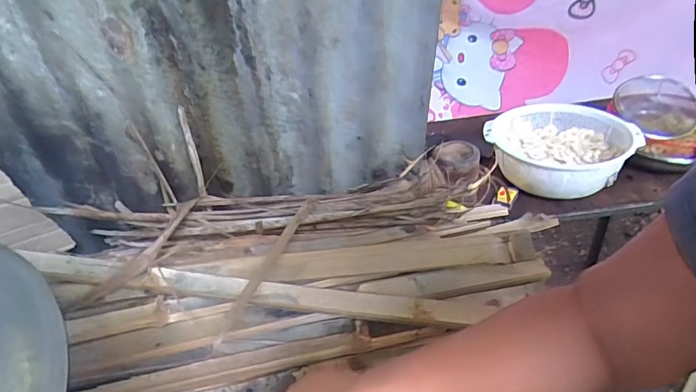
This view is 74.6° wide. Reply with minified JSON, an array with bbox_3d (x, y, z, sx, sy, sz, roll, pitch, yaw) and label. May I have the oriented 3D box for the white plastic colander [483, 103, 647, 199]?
[{"bbox_3d":[0.449,-0.105,0.982,0.264,0.089,0.260,-2,39,2],"label":"white plastic colander"}]

